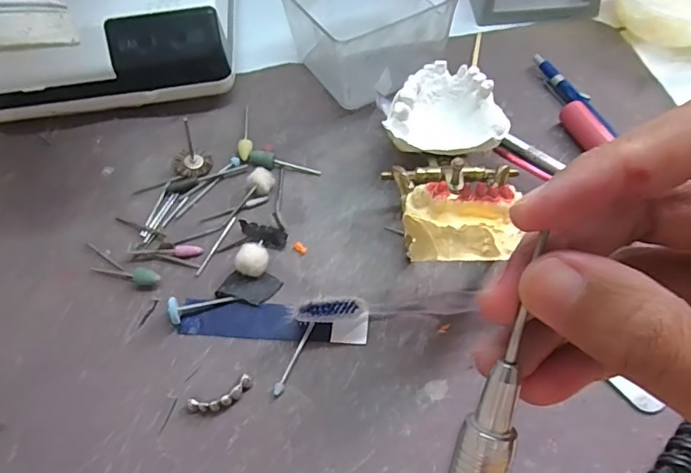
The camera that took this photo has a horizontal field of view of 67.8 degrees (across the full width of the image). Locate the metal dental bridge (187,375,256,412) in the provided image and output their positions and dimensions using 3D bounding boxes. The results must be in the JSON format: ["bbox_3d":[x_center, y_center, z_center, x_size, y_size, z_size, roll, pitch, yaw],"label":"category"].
[{"bbox_3d":[-0.062,0.081,0.258,0.033,0.007,0.010,-27,59,-13],"label":"metal dental bridge"}]

